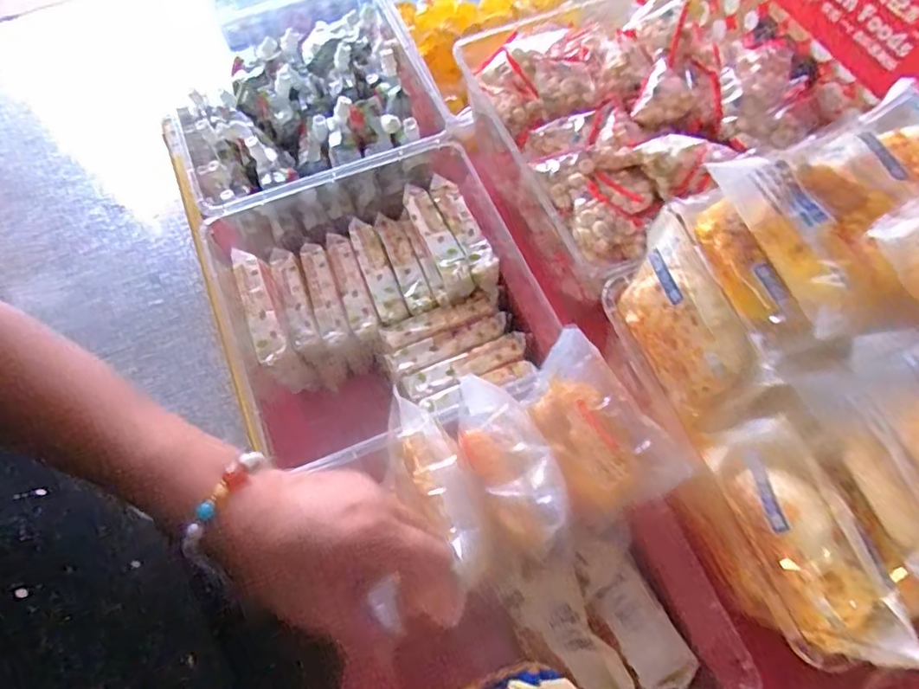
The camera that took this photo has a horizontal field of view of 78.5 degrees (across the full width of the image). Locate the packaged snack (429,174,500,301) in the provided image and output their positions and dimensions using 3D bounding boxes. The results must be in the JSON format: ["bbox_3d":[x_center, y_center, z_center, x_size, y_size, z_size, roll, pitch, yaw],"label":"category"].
[{"bbox_3d":[0.005,-0.125,0.648,0.033,0.044,0.149,-22,68,-8],"label":"packaged snack"}]

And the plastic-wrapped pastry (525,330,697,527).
[{"bbox_3d":[0.111,0.070,0.467,0.045,0.096,0.139,-1,47,-46],"label":"plastic-wrapped pastry"}]

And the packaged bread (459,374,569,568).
[{"bbox_3d":[0.037,0.087,0.444,0.058,0.060,0.156,-21,67,-8],"label":"packaged bread"}]

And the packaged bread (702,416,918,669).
[{"bbox_3d":[0.200,0.115,0.331,0.039,0.072,0.134,-20,67,-7],"label":"packaged bread"}]

